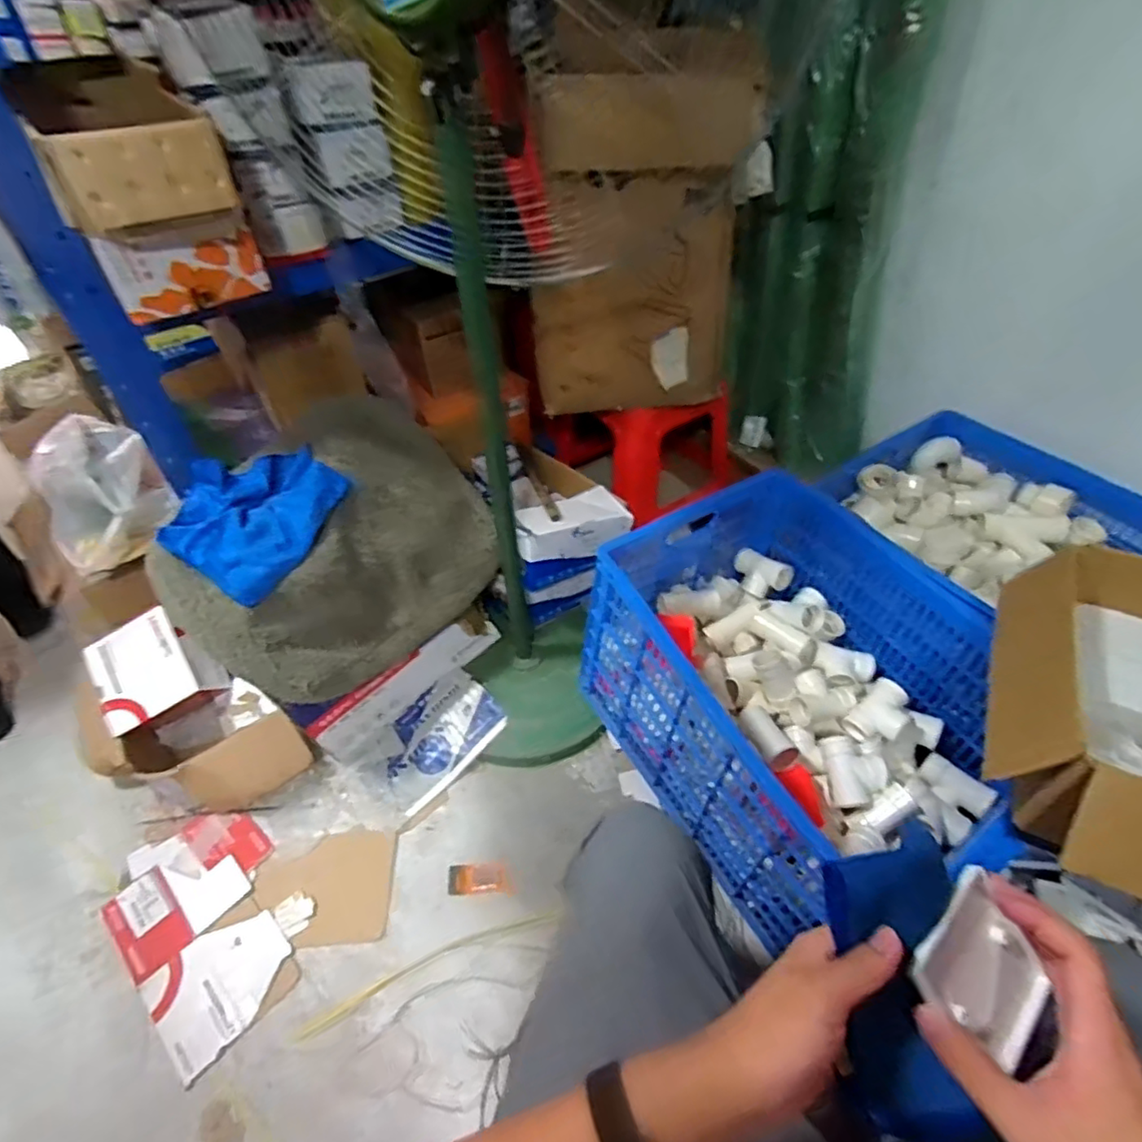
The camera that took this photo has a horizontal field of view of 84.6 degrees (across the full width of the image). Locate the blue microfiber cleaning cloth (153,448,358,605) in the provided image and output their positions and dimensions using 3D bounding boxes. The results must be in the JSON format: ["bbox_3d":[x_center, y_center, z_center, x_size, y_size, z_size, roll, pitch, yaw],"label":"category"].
[{"bbox_3d":[-0.564,-0.098,1.117,0.235,0.102,0.280,18,49,18],"label":"blue microfiber cleaning cloth"}]

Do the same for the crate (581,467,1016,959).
[{"bbox_3d":[0.379,0.201,1.163,0.509,0.385,0.702,-24,50,-20],"label":"crate"}]

